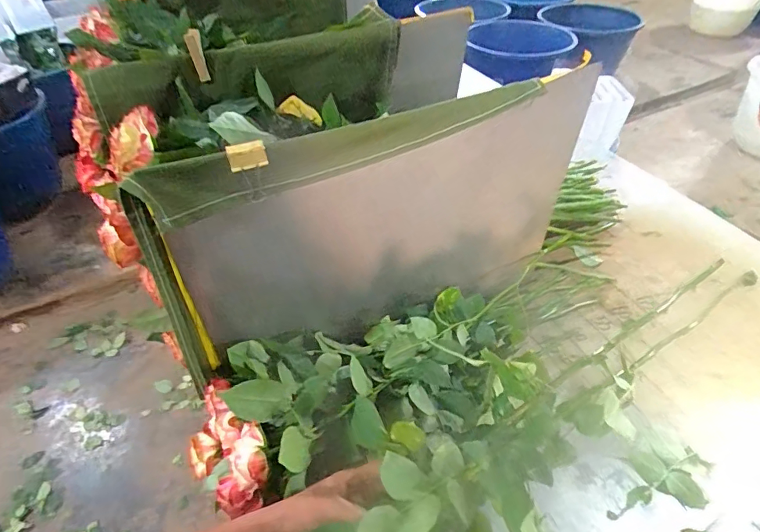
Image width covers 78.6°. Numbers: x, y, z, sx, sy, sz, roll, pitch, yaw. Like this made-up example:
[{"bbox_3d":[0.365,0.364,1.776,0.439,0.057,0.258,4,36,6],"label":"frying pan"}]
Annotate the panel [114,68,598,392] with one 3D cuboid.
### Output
[{"bbox_3d":[0.012,-0.038,0.545,0.500,0.299,0.039,-18,46,-18],"label":"panel"}]

